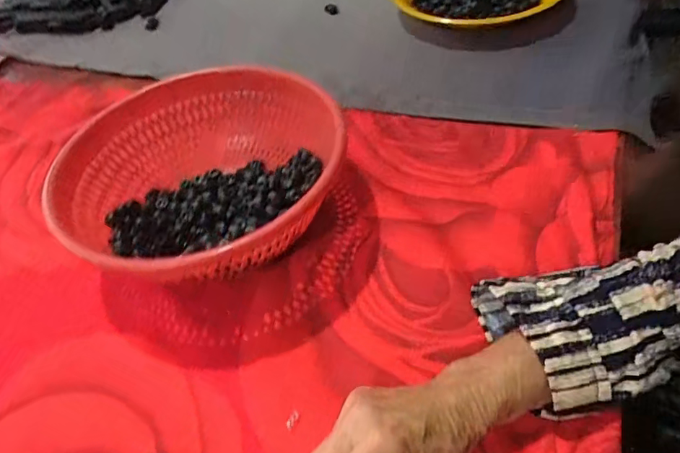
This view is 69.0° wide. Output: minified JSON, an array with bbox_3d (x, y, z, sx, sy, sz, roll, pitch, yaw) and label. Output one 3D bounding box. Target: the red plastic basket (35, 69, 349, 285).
[{"bbox_3d":[-0.129,-0.040,0.469,0.243,0.098,0.235,-4,48,5],"label":"red plastic basket"}]

